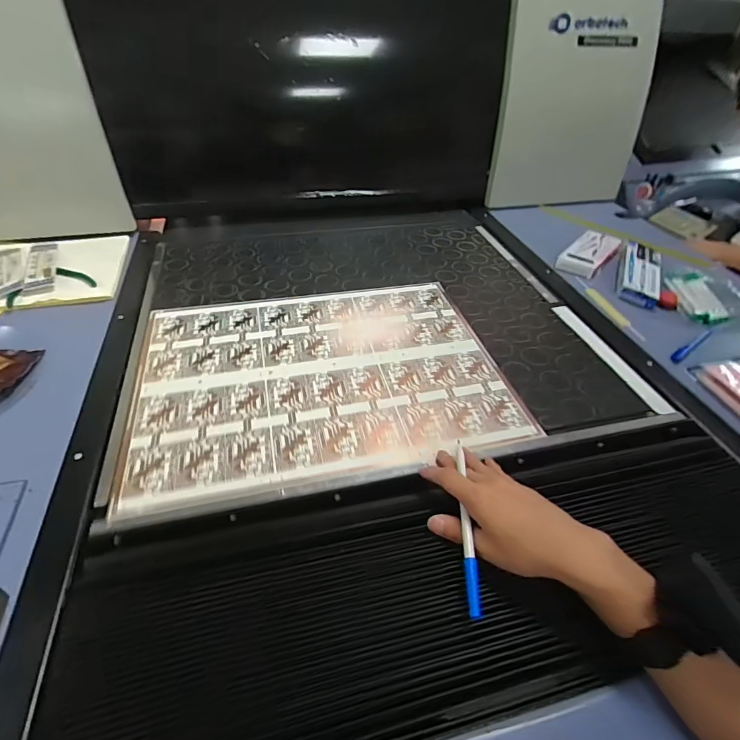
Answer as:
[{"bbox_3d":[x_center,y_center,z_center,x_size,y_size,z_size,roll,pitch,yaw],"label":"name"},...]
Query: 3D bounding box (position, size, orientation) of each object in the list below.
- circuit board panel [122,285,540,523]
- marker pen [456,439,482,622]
[{"bbox_3d":[-0.065,-0.004,0.619,0.485,0.014,0.370,-7,43,-12],"label":"circuit board panel"},{"bbox_3d":[0.092,0.139,0.419,0.011,0.014,0.177,4,44,1],"label":"marker pen"}]

